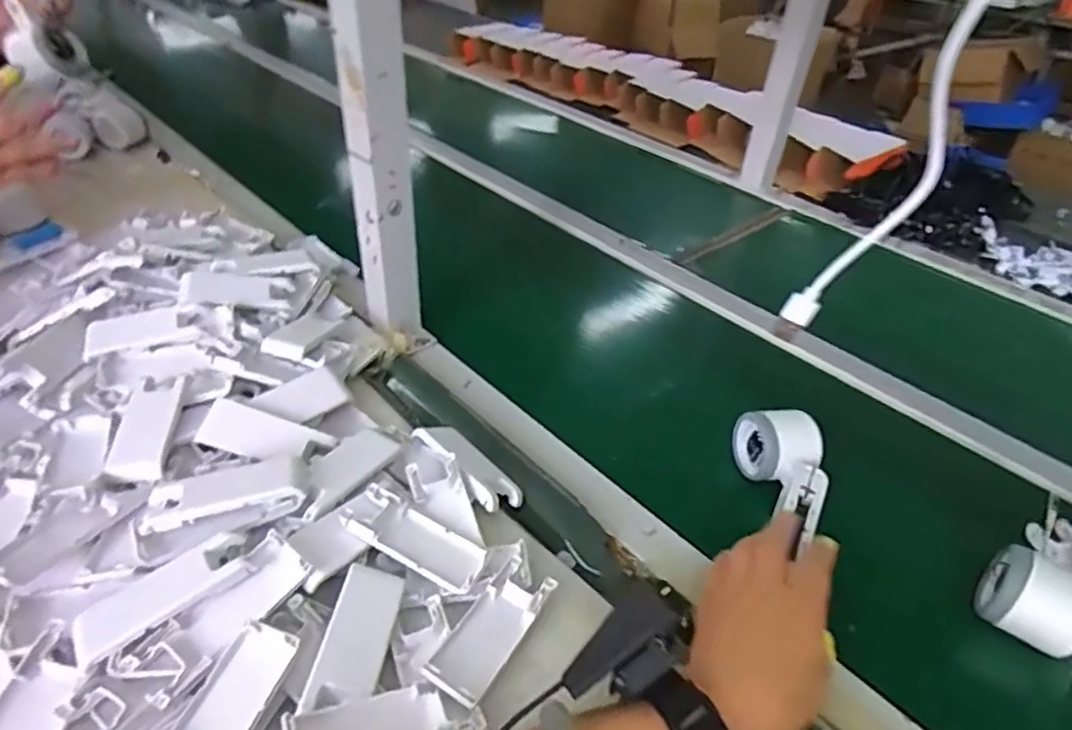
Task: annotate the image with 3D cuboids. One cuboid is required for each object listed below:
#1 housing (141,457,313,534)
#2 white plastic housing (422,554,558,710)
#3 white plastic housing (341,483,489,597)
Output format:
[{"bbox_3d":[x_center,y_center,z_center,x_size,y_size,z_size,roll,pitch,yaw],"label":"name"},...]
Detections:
[{"bbox_3d":[-0.215,0.090,0.444,0.103,0.014,0.049,-9,41,-16],"label":"housing"},{"bbox_3d":[-0.028,0.164,0.404,0.038,0.018,0.102,23,43,21],"label":"white plastic housing"},{"bbox_3d":[-0.084,0.122,0.445,0.101,0.008,0.047,29,31,13],"label":"white plastic housing"}]

